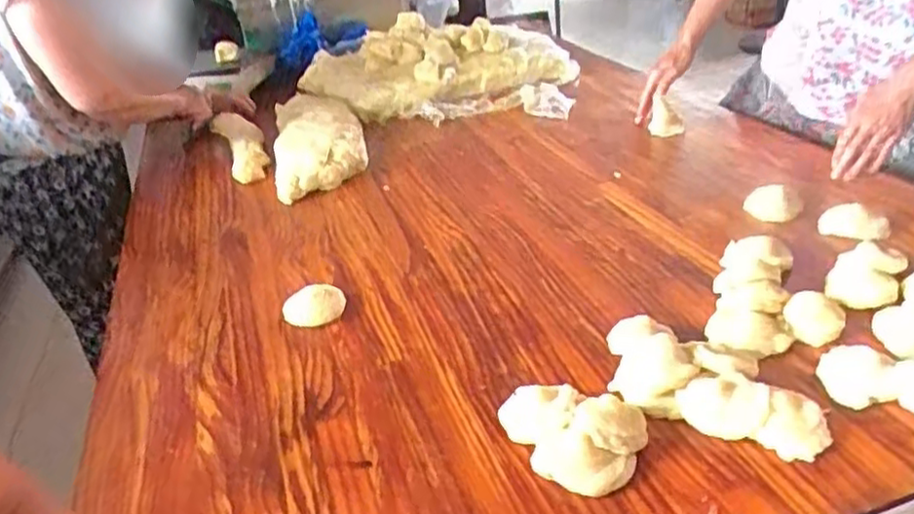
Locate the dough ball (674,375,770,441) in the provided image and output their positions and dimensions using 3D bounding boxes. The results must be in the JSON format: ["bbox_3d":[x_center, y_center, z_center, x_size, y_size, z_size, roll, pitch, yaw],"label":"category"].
[{"bbox_3d":[0.269,0.151,0.714,0.086,0.038,0.060,-5,30,5],"label":"dough ball"}]

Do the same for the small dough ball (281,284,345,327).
[{"bbox_3d":[-0.198,0.066,0.971,0.085,0.031,0.057,-15,31,-13],"label":"small dough ball"}]

